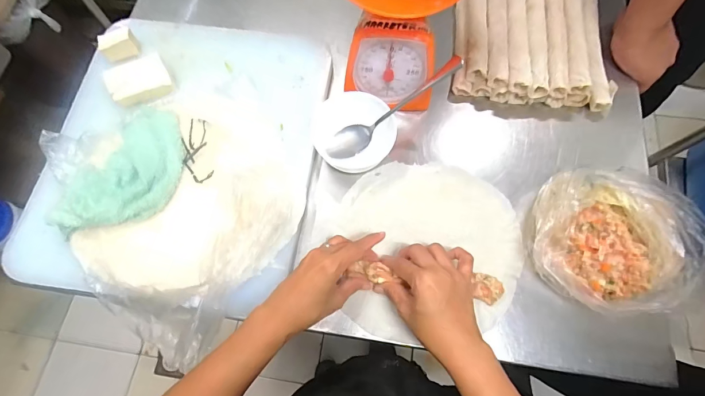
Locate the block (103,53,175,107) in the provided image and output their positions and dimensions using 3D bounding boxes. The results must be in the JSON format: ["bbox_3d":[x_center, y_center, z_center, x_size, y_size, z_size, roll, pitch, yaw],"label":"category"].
[{"bbox_3d":[-0.284,-0.156,0.466,0.074,0.021,0.056,-30,73,-9],"label":"block"}]

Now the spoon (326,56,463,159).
[{"bbox_3d":[0.049,-0.111,0.440,0.194,0.018,0.036,-34,71,19],"label":"spoon"}]

